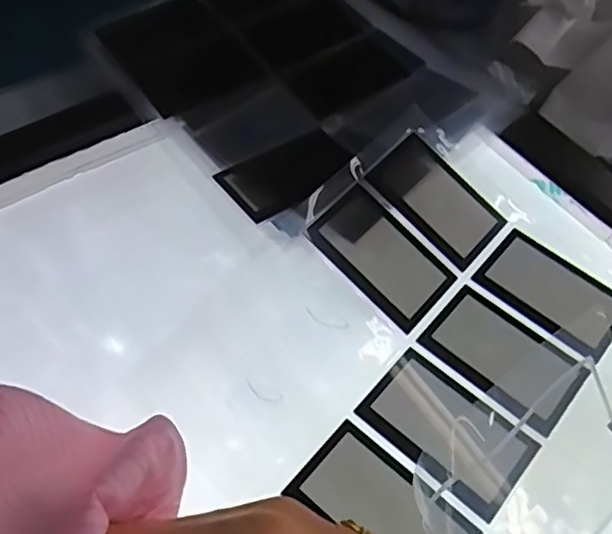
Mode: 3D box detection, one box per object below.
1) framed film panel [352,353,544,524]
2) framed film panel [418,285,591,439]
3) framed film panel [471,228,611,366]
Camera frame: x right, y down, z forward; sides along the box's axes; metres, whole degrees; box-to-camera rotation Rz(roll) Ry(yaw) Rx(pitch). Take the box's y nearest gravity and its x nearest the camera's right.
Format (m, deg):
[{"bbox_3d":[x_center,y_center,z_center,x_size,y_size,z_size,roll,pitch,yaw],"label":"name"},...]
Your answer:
[{"bbox_3d":[0.075,0.086,0.334,0.084,0.004,0.051,38,62,18],"label":"framed film panel"},{"bbox_3d":[0.113,0.051,0.359,0.084,0.004,0.052,38,63,20],"label":"framed film panel"},{"bbox_3d":[0.151,0.015,0.384,0.083,0.004,0.055,38,63,20],"label":"framed film panel"}]

